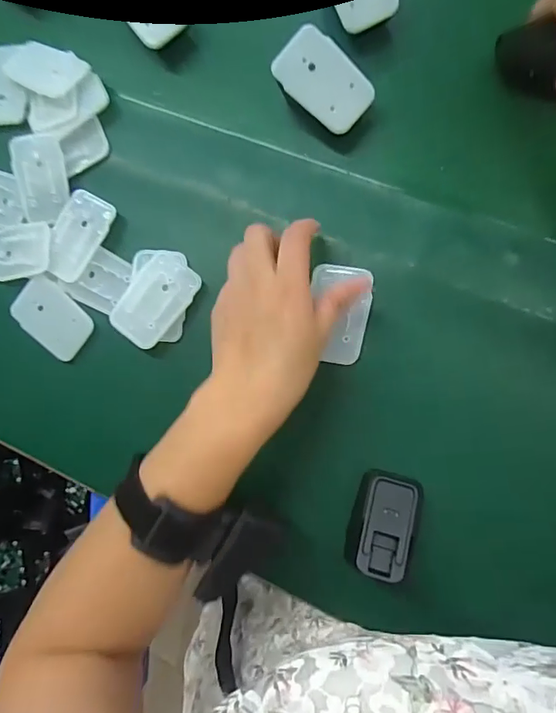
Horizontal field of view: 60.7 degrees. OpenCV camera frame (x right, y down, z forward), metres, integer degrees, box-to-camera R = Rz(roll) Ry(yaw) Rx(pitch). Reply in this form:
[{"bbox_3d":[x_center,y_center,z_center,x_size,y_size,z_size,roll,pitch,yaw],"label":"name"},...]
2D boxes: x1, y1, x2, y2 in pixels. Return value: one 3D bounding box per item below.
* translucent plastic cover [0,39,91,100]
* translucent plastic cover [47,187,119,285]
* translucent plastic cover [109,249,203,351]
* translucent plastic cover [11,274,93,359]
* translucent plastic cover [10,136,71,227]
[{"bbox_3d":[-0.186,-0.231,0.381,0.063,0.006,0.042,33,86,8],"label":"translucent plastic cover"},{"bbox_3d":[-0.158,-0.095,0.377,0.039,0.006,0.070,22,84,7],"label":"translucent plastic cover"},{"bbox_3d":[-0.092,-0.043,0.358,0.044,0.009,0.070,40,87,9],"label":"translucent plastic cover"},{"bbox_3d":[-0.180,-0.031,0.380,0.063,0.014,0.044,41,87,9],"label":"translucent plastic cover"},{"bbox_3d":[-0.190,-0.140,0.377,0.044,0.011,0.065,-4,103,9],"label":"translucent plastic cover"}]

